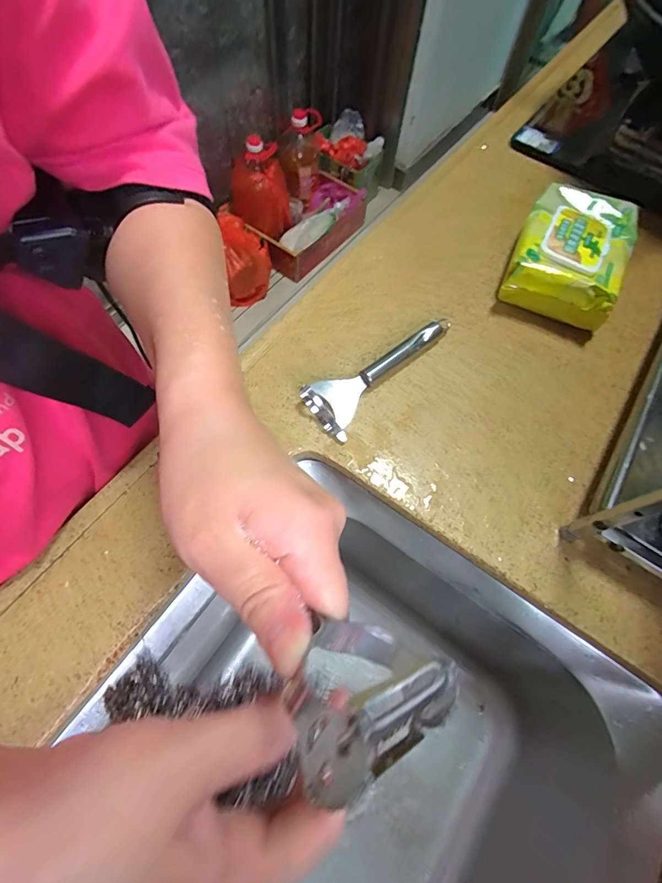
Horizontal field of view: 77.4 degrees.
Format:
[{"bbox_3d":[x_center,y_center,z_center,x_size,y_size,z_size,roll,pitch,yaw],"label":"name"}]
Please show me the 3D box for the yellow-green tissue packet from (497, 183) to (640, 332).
[{"bbox_3d":[0.263,-0.205,0.458,0.114,0.054,0.178,25,65,9],"label":"yellow-green tissue packet"}]

